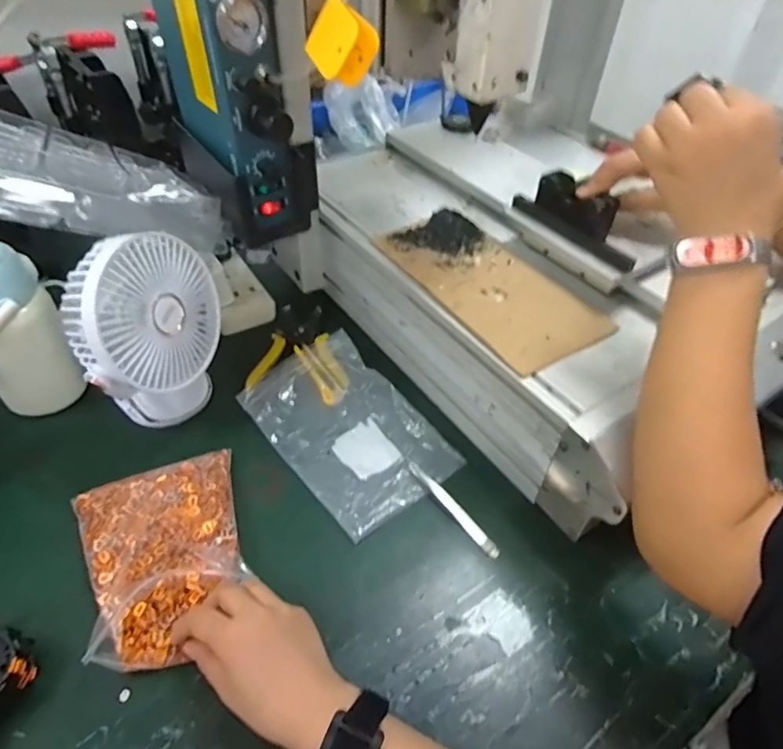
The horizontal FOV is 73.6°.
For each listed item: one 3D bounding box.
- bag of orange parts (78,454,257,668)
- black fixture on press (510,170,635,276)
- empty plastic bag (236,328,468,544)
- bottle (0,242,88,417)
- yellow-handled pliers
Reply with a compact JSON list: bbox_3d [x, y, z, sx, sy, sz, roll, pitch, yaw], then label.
[{"bbox_3d":[-0.192,0.147,0.445,0.129,0.029,0.170,-19,52,-18],"label":"bag of orange parts"},{"bbox_3d":[0.186,-0.158,0.512,0.043,0.050,0.147,-22,51,-23],"label":"black fixture on press"},{"bbox_3d":[-0.047,0.054,0.564,0.145,0.027,0.216,-30,55,-28],"label":"empty plastic bag"},{"bbox_3d":[-0.385,-0.039,0.515,0.110,0.172,0.068,-31,56,-26],"label":"bottle"},{"bbox_3d":[-0.102,-0.034,0.647,0.112,0.016,0.161,6,46,3],"label":"yellow-handled pliers"}]

